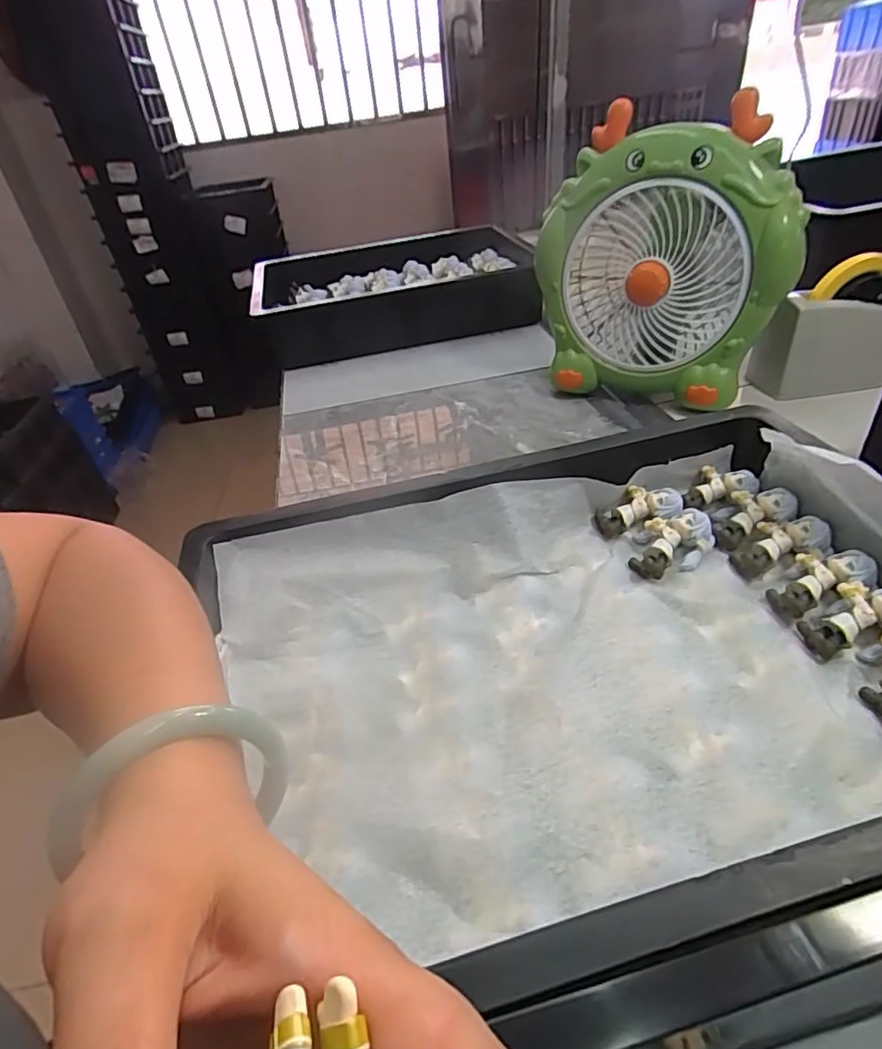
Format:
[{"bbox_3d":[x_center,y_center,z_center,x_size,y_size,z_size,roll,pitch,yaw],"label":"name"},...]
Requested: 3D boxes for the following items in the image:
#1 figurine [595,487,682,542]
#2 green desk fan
[{"bbox_3d":[0.148,-0.012,0.439,0.062,0.021,0.033,-23,33,18],"label":"figurine"},{"bbox_3d":[0.220,-0.257,0.593,0.240,0.261,0.082,17,43,30],"label":"green desk fan"}]

